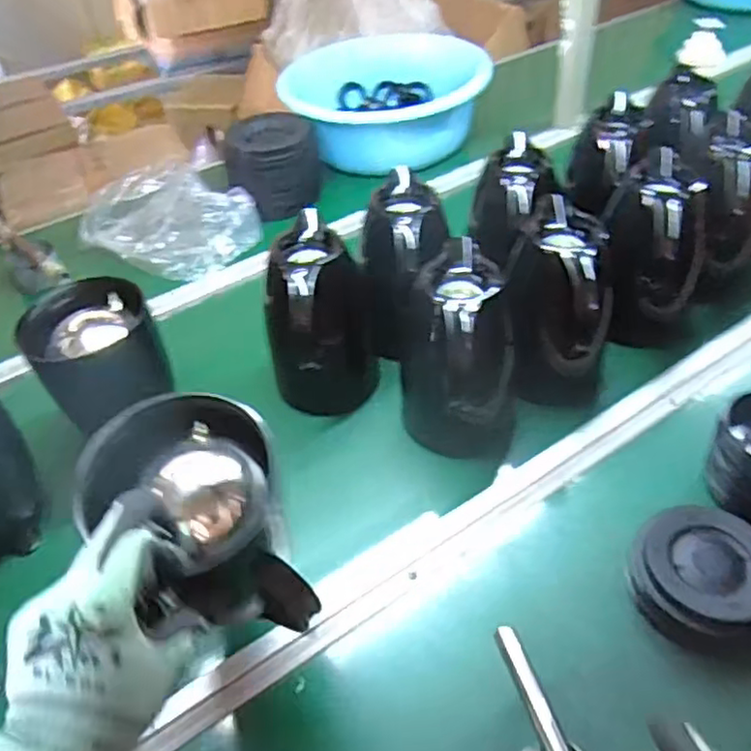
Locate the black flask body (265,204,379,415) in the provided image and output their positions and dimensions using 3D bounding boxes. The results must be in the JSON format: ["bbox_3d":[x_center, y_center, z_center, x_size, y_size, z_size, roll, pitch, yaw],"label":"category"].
[{"bbox_3d":[-0.061,-0.058,0.744,0.120,0.189,0.130,-16,45,-10],"label":"black flask body"}]

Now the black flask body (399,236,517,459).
[{"bbox_3d":[0.092,-0.013,0.689,0.102,0.199,0.132,-23,46,-17],"label":"black flask body"}]

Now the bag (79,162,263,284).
[{"bbox_3d":[-0.332,-0.247,1.053,0.214,0.074,0.280,-35,51,-27],"label":"bag"}]

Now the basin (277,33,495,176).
[{"bbox_3d":[0.019,-0.517,1.255,0.375,0.122,0.416,-6,44,1],"label":"basin"}]

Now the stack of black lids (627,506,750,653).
[{"bbox_3d":[0.288,0.177,0.583,0.117,0.046,0.119,-37,52,-28],"label":"stack of black lids"}]

